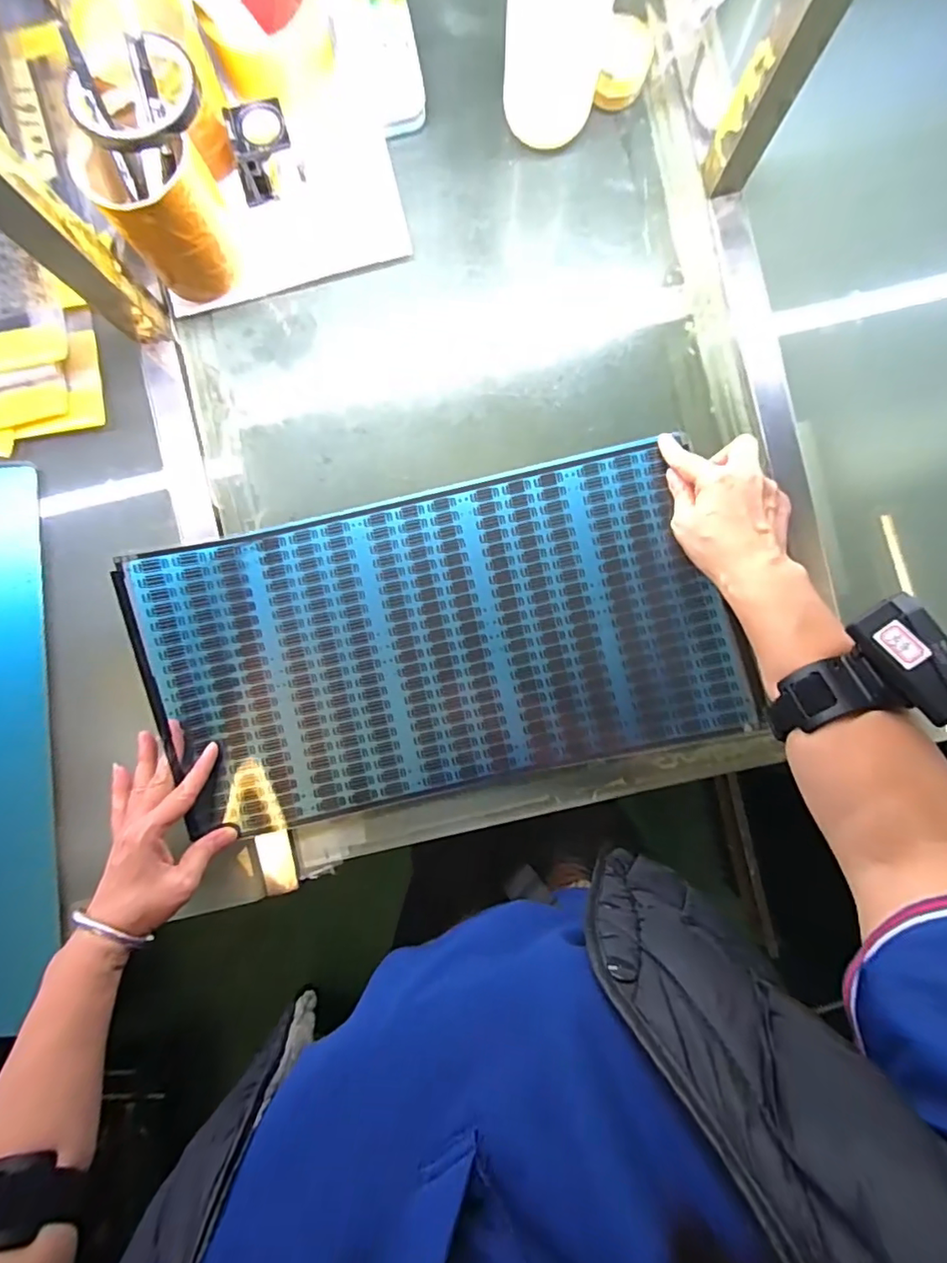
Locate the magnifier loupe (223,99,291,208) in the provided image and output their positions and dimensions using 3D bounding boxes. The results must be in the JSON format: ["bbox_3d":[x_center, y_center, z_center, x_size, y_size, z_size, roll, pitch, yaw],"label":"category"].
[{"bbox_3d":[-0.171,-0.386,0.428,0.053,0.045,0.041,-20,89,0],"label":"magnifier loupe"}]

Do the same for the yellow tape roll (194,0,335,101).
[{"bbox_3d":[-0.160,-0.473,0.419,0.092,0.058,0.105,-14,89,0],"label":"yellow tape roll"}]

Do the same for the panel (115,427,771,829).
[{"bbox_3d":[-0.028,0.012,0.447,0.453,0.035,0.258,-13,90,1],"label":"panel"}]

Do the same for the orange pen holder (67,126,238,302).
[{"bbox_3d":[-0.235,-0.322,0.413,0.078,0.105,0.079,0,89,0],"label":"orange pen holder"}]

